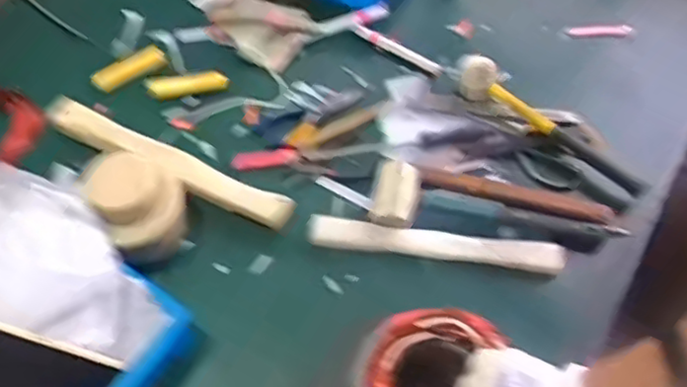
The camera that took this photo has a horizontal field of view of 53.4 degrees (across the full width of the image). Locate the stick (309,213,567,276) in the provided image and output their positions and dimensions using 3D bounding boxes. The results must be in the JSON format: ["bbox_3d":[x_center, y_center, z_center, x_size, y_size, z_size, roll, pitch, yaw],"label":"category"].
[{"bbox_3d":[0.114,0.062,0.834,0.306,0.021,0.034,7,59,0],"label":"stick"}]

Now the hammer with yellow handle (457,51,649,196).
[{"bbox_3d":[0.277,-0.091,0.915,0.291,0.065,0.046,37,63,17],"label":"hammer with yellow handle"}]

